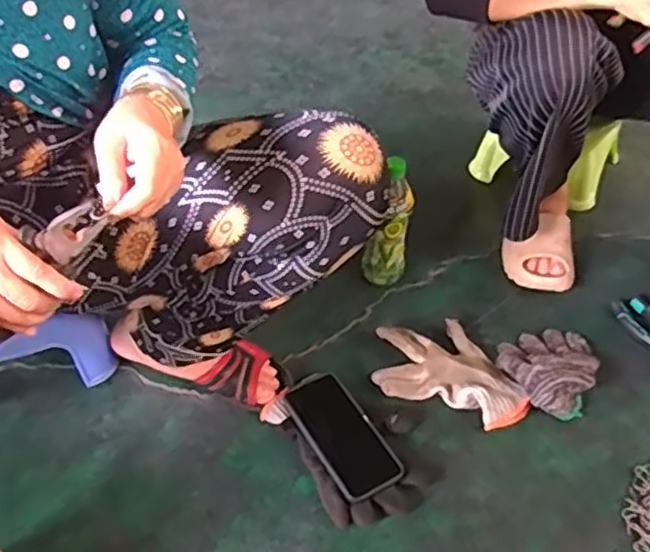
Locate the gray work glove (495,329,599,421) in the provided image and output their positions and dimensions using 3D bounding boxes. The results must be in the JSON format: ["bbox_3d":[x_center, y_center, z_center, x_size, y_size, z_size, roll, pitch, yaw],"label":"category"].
[{"bbox_3d":[0.311,0.115,0.968,0.132,0.057,0.165,19,45,17],"label":"gray work glove"}]

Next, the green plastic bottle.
[{"bbox_3d":[0.095,-0.073,1.044,0.060,0.210,0.055,-24,48,-25],"label":"green plastic bottle"}]

